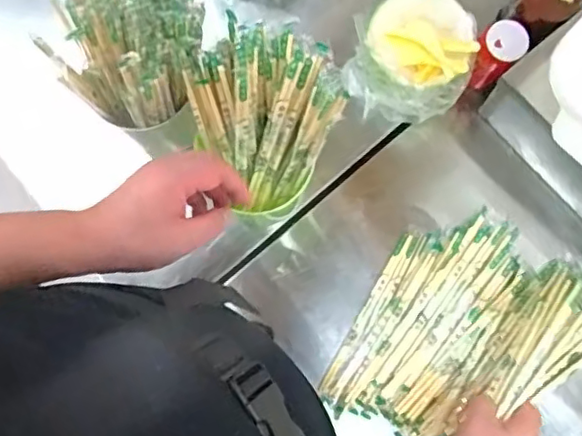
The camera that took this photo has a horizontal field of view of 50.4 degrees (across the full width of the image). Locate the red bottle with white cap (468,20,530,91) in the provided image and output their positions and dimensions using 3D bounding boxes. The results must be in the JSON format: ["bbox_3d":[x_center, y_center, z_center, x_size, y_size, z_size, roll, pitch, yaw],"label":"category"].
[{"bbox_3d":[0.218,-0.173,0.670,0.045,0.090,0.044,0,80,1],"label":"red bottle with white cap"}]

